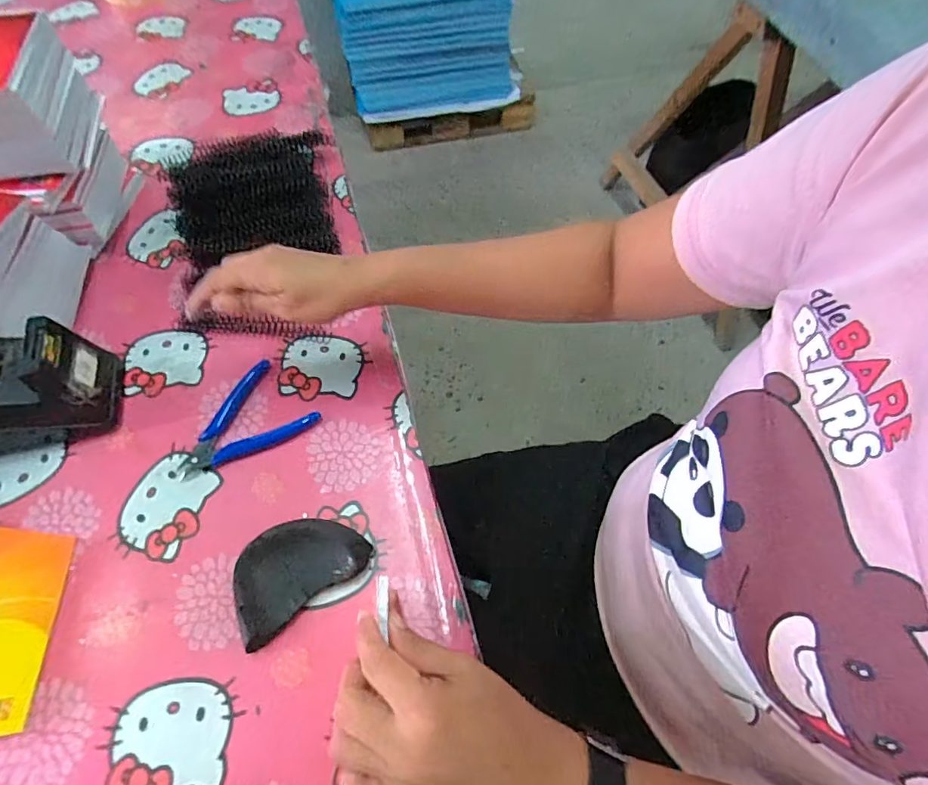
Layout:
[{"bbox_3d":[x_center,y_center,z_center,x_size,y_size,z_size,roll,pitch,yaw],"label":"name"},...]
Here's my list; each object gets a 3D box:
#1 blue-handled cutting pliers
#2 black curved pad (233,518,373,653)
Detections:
[{"bbox_3d":[-0.201,0.033,0.432,0.083,0.011,0.114,41,70,19],"label":"blue-handled cutting pliers"},{"bbox_3d":[-0.129,0.133,0.374,0.100,0.025,0.066,-34,68,-16],"label":"black curved pad"}]

